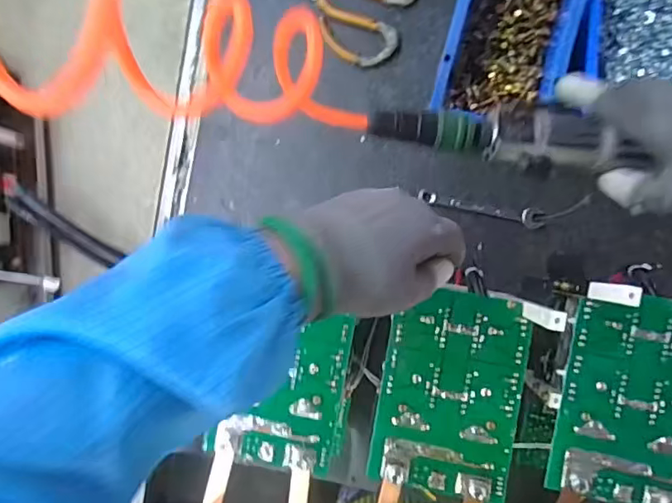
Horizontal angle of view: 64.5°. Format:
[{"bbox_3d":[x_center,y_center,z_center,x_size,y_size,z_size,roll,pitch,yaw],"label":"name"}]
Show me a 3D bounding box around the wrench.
[{"bbox_3d":[0.154,-0.046,0.565,0.132,0.009,0.019,12,89,8],"label":"wrench"}]

